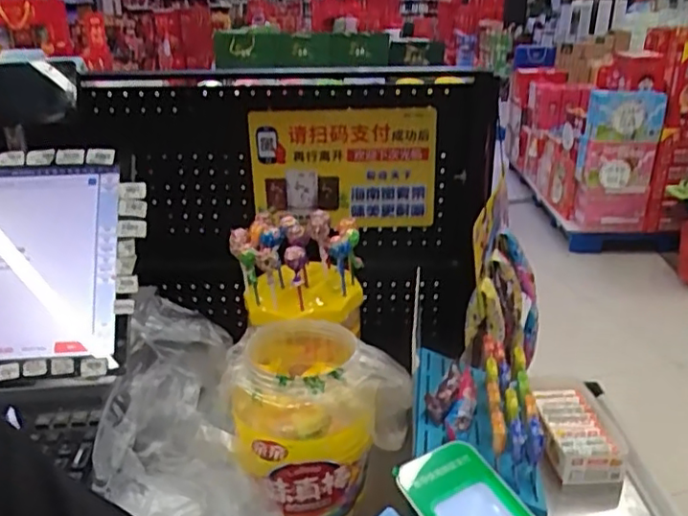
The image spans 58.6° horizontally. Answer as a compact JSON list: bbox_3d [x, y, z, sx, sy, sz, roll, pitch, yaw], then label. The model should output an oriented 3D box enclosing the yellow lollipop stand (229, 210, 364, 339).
[{"bbox_3d":[-0.062,0.012,0.748,0.158,0.115,0.109,3,23,10],"label":"yellow lollipop stand"}]

